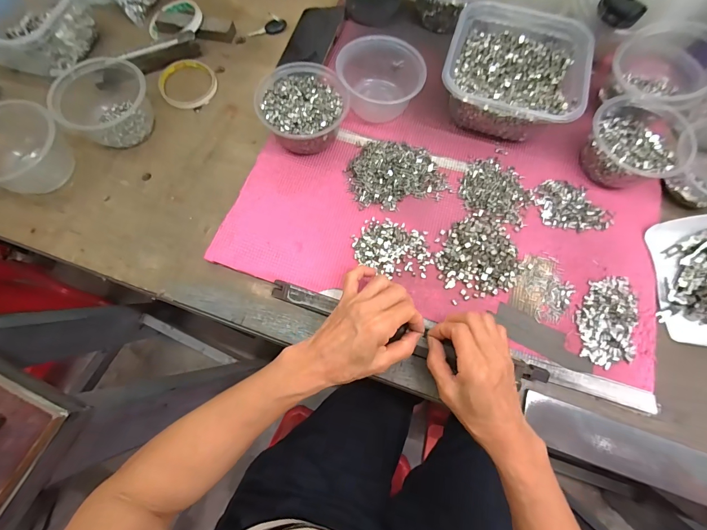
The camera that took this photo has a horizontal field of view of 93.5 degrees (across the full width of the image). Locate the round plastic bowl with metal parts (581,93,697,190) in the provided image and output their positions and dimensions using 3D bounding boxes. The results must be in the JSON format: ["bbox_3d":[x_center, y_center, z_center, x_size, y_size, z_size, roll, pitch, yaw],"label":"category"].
[{"bbox_3d":[0.359,-0.157,0.429,0.113,0.056,0.124,0,71,-1],"label":"round plastic bowl with metal parts"}]

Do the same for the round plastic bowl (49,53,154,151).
[{"bbox_3d":[-0.337,-0.221,0.450,0.117,0.057,0.108,0,71,-1],"label":"round plastic bowl"}]

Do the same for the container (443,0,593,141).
[{"bbox_3d":[0.212,-0.262,0.453,0.170,0.073,0.177,17,71,5],"label":"container"}]

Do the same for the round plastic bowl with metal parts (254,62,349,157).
[{"bbox_3d":[-0.065,-0.205,0.442,0.110,0.060,0.117,0,71,-1],"label":"round plastic bowl with metal parts"}]

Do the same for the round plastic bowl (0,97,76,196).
[{"bbox_3d":[-0.420,-0.141,0.419,0.100,0.065,0.105,0,71,-1],"label":"round plastic bowl"}]

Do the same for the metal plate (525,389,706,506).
[{"bbox_3d":[0.301,0.198,0.342,0.243,0.011,0.048,18,77,8],"label":"metal plate"}]

